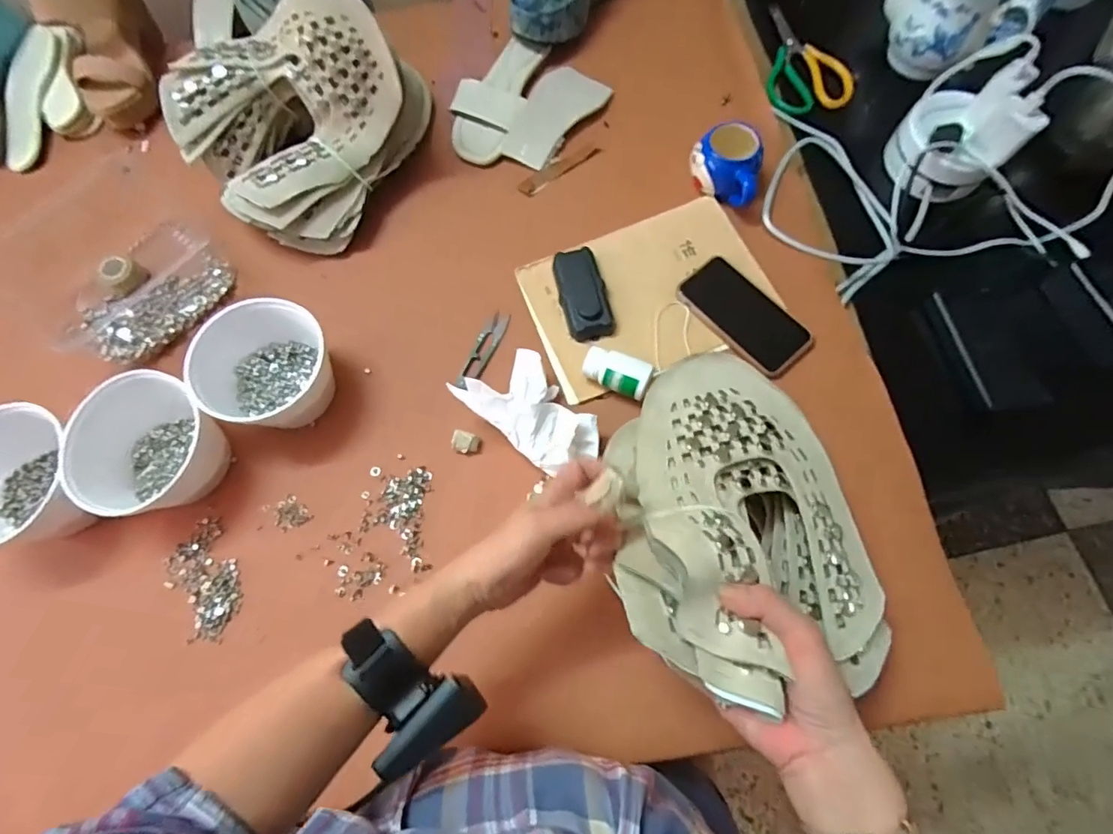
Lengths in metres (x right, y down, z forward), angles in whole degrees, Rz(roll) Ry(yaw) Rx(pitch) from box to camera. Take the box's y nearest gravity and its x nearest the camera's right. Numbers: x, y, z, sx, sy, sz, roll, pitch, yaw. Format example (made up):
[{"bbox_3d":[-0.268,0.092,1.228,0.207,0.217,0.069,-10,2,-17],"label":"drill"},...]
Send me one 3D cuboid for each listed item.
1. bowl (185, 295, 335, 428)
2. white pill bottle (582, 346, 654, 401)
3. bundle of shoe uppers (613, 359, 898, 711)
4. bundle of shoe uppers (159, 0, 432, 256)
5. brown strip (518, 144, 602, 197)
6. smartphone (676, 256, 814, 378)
[{"bbox_3d":[-0.284,-0.046,0.541,0.119,0.080,0.125,-1,69,3],"label":"bowl"},{"bbox_3d":[0.063,-0.044,0.553,0.069,0.037,0.041,20,72,10],"label":"white pill bottle"},{"bbox_3d":[0.143,0.063,0.407,0.198,0.118,0.261,-6,69,1],"label":"bundle of shoe uppers"},{"bbox_3d":[-0.299,-0.346,0.608,0.215,0.167,0.245,29,74,13],"label":"bundle of shoe uppers"},{"bbox_3d":[0.003,-0.312,0.672,0.116,0.006,0.020,-37,72,-11],"label":"brown strip"},{"bbox_3d":[0.205,-0.113,0.586,0.079,0.012,0.144,-38,72,-11],"label":"smartphone"}]

